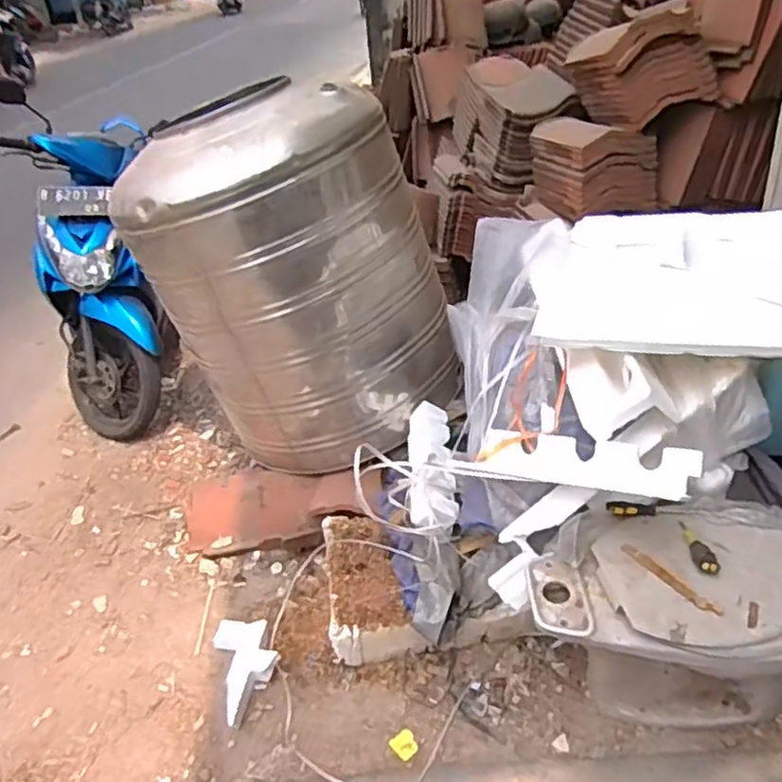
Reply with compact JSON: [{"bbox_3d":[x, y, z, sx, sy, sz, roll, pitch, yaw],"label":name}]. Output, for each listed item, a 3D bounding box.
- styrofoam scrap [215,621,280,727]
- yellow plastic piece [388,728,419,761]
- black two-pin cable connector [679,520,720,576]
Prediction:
[{"bbox_3d":[-0.360,0.677,1.656,0.146,0.052,0.261,-15,41,-15],"label":"styrofoam scrap"},{"bbox_3d":[0.033,0.793,1.481,0.056,0.006,0.058,-32,48,-31],"label":"yellow plastic piece"},{"bbox_3d":[0.607,0.304,1.307,0.039,0.022,0.131,-3,40,0],"label":"black two-pin cable connector"}]

